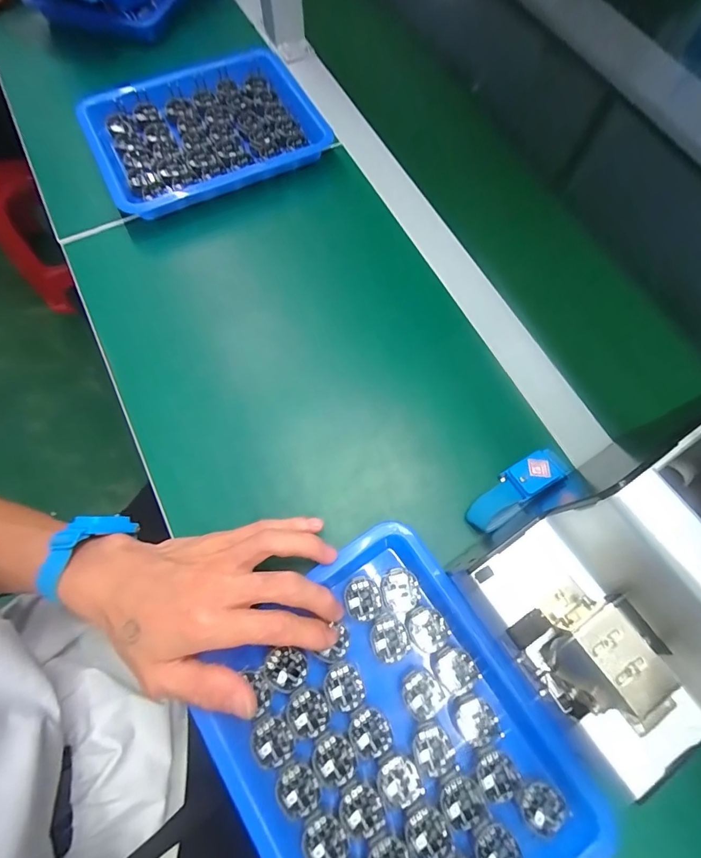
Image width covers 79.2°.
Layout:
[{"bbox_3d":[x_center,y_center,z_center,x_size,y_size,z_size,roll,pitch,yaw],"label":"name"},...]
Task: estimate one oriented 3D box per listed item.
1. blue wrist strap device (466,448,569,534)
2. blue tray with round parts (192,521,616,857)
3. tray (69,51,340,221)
[{"bbox_3d":[0.120,0.044,0.309,0.082,0.017,0.026,-33,74,-12],"label":"blue wrist strap device"},{"bbox_3d":[0.022,0.191,0.254,0.172,0.022,0.208,-33,74,-12],"label":"blue tray with round parts"},{"bbox_3d":[-0.146,-0.299,0.425,0.215,0.031,0.171,-23,72,-9],"label":"tray"}]

